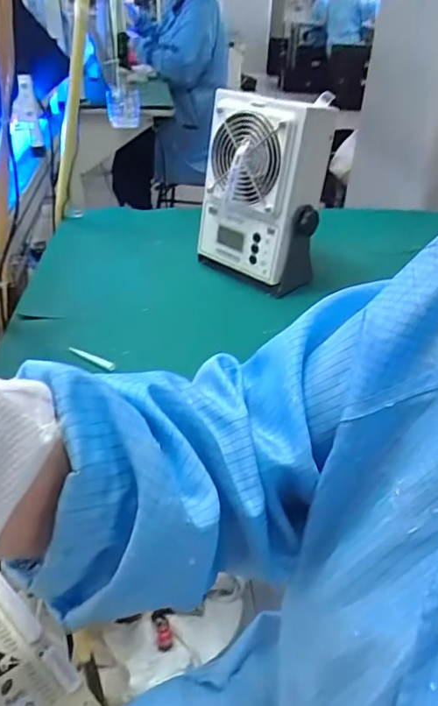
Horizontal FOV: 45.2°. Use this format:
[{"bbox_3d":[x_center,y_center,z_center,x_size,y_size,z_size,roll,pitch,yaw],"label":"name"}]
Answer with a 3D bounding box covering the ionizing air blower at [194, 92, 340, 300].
[{"bbox_3d":[0.064,-0.227,0.737,0.170,0.231,0.107,29,43,31],"label":"ionizing air blower"}]

